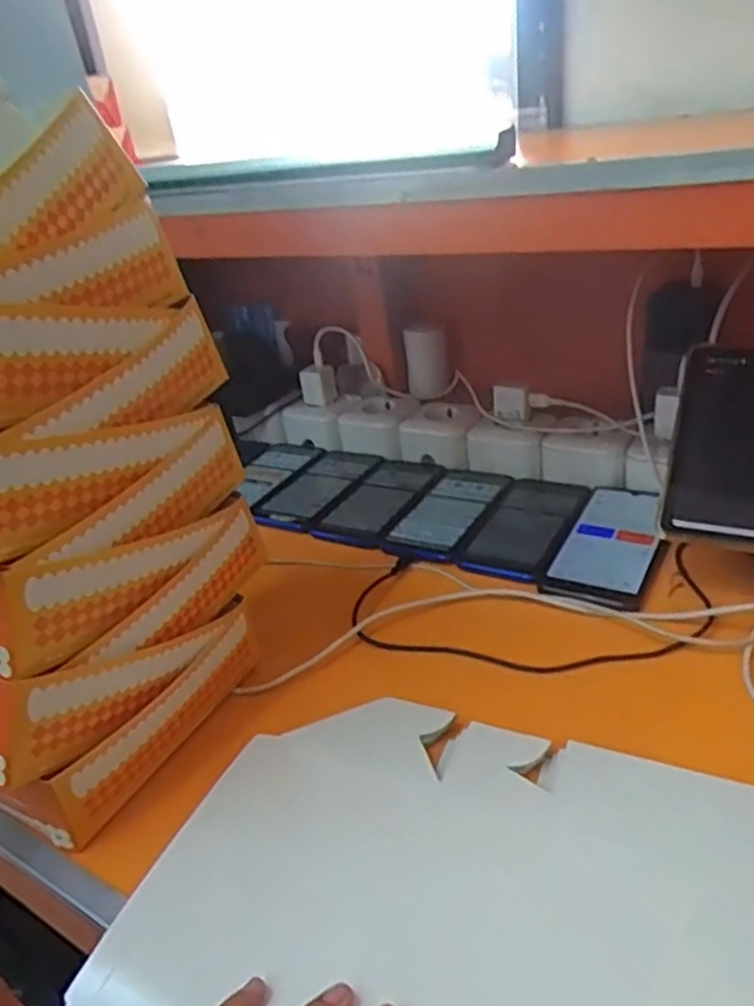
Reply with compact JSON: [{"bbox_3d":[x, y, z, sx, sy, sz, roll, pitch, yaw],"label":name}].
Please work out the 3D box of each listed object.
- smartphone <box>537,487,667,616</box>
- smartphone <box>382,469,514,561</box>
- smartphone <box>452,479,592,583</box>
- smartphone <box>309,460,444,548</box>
[{"bbox_3d":[0.200,0.030,0.607,0.077,0.010,0.167,11,35,29],"label":"smartphone"},{"bbox_3d":[0.070,0.003,0.688,0.078,0.011,0.159,8,32,28],"label":"smartphone"},{"bbox_3d":[0.135,0.019,0.650,0.080,0.012,0.160,9,33,30],"label":"smartphone"},{"bbox_3d":[0.002,-0.001,0.723,0.078,0.013,0.156,8,33,28],"label":"smartphone"}]

